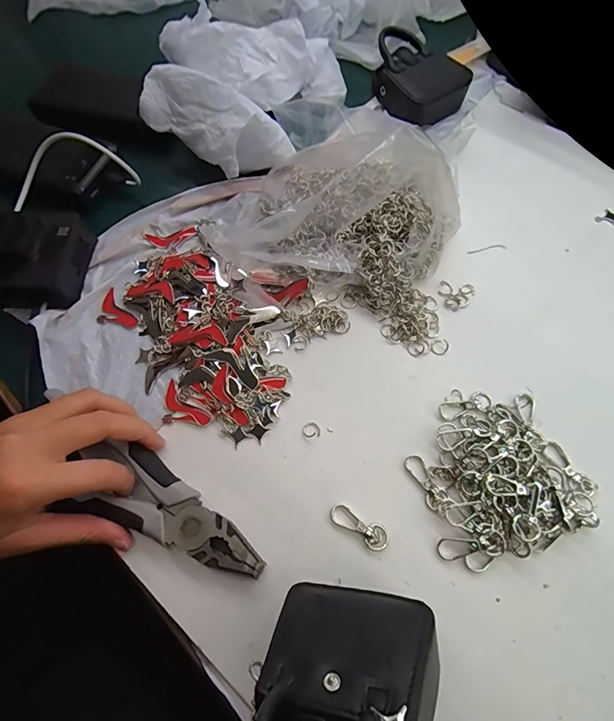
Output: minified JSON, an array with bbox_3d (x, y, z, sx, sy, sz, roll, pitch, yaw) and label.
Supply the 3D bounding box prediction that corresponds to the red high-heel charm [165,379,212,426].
[{"bbox_3d":[-0.093,0.036,0.288,0.046,0.004,0.019,38,74,16],"label":"red high-heel charm"}]

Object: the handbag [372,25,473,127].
[{"bbox_3d":[0.109,-0.289,0.395,0.080,0.037,0.100,-31,70,-10],"label":"handbag"}]

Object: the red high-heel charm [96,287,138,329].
[{"bbox_3d":[-0.164,-0.038,0.327,0.026,0.005,0.047,-38,71,-12],"label":"red high-heel charm"}]

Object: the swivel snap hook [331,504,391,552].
[{"bbox_3d":[0.034,0.107,0.251,0.040,0.004,0.015,30,72,14],"label":"swivel snap hook"}]

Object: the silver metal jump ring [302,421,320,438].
[{"bbox_3d":[0.003,0.050,0.277,0.012,0.004,0.011,-1,67,2],"label":"silver metal jump ring"}]

